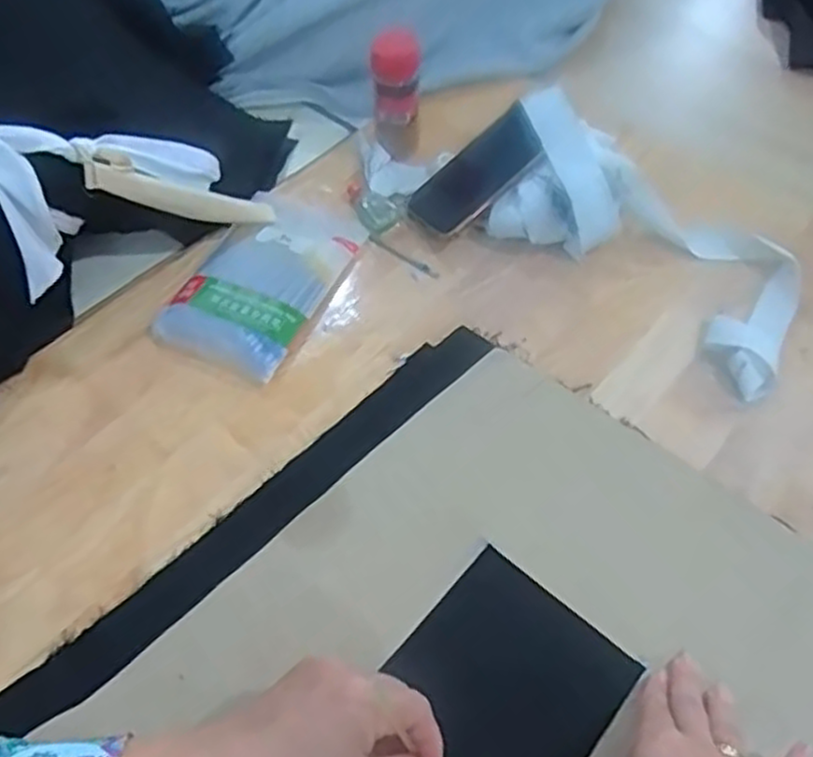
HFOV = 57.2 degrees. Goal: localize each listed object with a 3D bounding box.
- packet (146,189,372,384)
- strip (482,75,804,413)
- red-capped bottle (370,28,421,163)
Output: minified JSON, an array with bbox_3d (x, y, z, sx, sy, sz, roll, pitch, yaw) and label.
[{"bbox_3d":[-0.116,-0.085,0.615,0.107,0.021,0.183,21,59,15],"label":"packet"},{"bbox_3d":[0.191,-0.125,0.603,0.296,0.071,0.140,37,64,24],"label":"strip"},{"bbox_3d":[-0.008,-0.251,0.660,0.040,0.116,0.034,-3,55,0],"label":"red-capped bottle"}]

